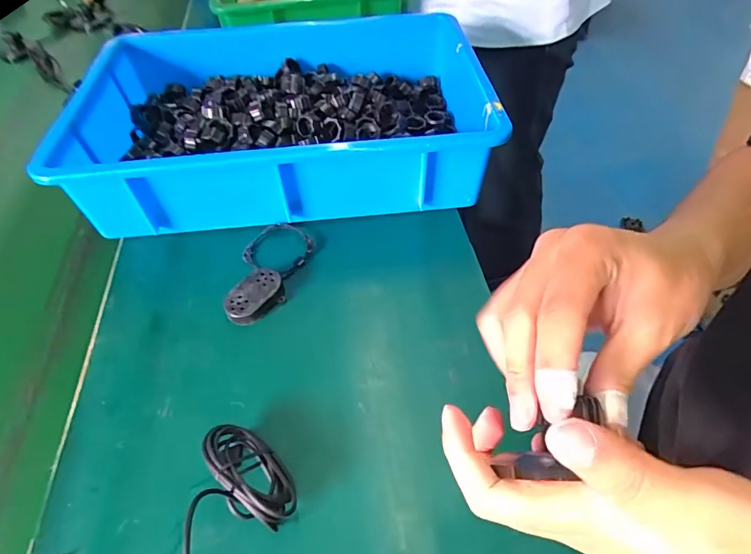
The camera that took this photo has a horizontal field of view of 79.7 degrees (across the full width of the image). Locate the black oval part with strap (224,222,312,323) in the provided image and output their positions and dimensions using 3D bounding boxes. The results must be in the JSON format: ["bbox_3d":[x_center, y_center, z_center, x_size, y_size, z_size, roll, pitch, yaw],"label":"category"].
[{"bbox_3d":[-0.102,-0.008,0.410,0.061,0.016,0.116,14,52,13],"label":"black oval part with strap"}]

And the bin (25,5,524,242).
[{"bbox_3d":[-0.102,-0.177,0.500,0.411,0.101,0.278,-6,50,-3],"label":"bin"}]

